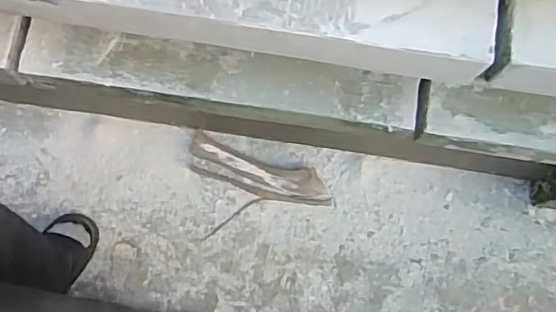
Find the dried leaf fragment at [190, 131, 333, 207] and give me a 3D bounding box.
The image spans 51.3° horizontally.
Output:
[{"bbox_3d":[-0.042,0.045,1.355,0.343,0.023,0.093,17,78,1],"label":"dried leaf fragment"}]

